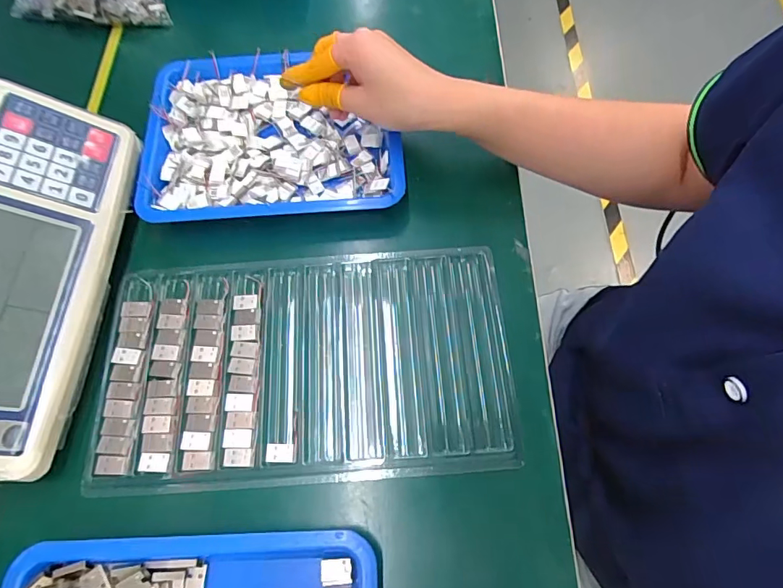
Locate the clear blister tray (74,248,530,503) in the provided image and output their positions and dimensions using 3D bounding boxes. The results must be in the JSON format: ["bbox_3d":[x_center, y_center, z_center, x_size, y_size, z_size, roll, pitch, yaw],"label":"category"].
[{"bbox_3d":[-0.062,0.048,0.340,0.288,0.015,0.163,-4,64,-2],"label":"clear blister tray"}]

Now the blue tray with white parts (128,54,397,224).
[{"bbox_3d":[-0.105,-0.138,0.405,0.214,0.030,0.168,-4,64,-2],"label":"blue tray with white parts"}]

